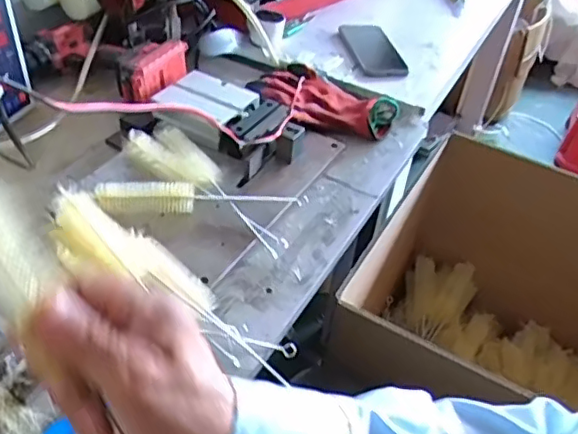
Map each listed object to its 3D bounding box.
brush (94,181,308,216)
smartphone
[{"bbox_3d":[-0.098,-0.024,0.683,0.228,0.027,0.030,-3,43,-10],"label":"brush"},{"bbox_3d":[0.141,-0.274,0.989,0.080,0.013,0.166,-4,45,-11],"label":"smartphone"}]

